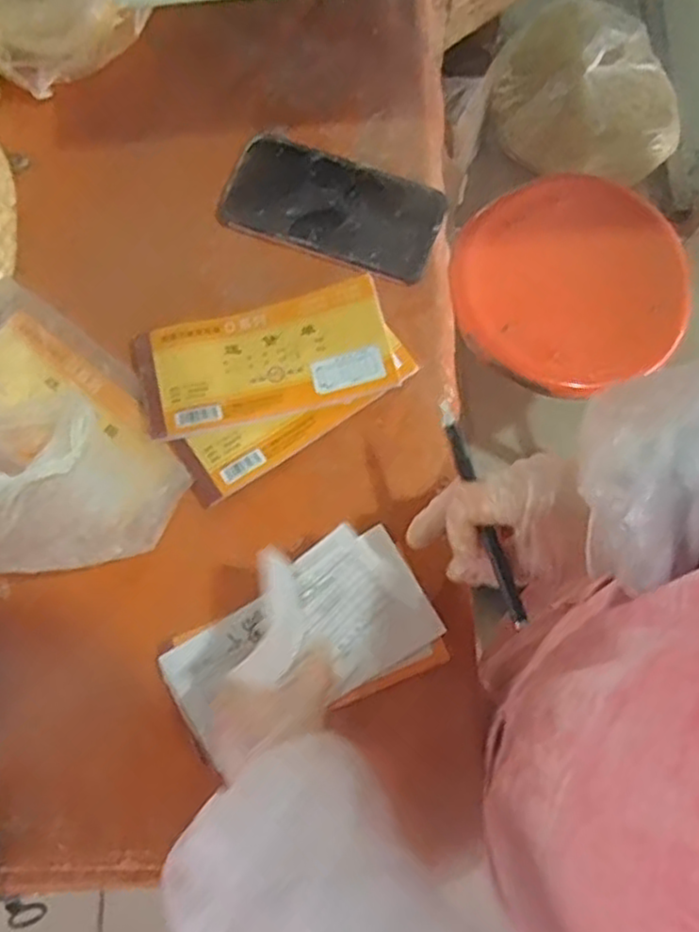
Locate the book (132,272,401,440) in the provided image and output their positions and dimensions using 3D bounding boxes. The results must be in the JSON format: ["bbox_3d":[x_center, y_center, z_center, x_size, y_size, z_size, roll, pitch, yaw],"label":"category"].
[{"bbox_3d":[-0.061,-0.079,0.515,0.174,0.016,0.096,-15,76,-1],"label":"book"}]

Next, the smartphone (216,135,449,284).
[{"bbox_3d":[-0.012,-0.196,0.541,0.159,0.013,0.078,21,79,4],"label":"smartphone"}]

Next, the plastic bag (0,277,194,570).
[{"bbox_3d":[-0.219,-0.013,0.443,0.196,0.144,0.178,43,82,8],"label":"plastic bag"}]

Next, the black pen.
[{"bbox_3d":[0.075,0.026,0.409,0.009,0.009,0.132,-17,80,-4],"label":"black pen"}]

